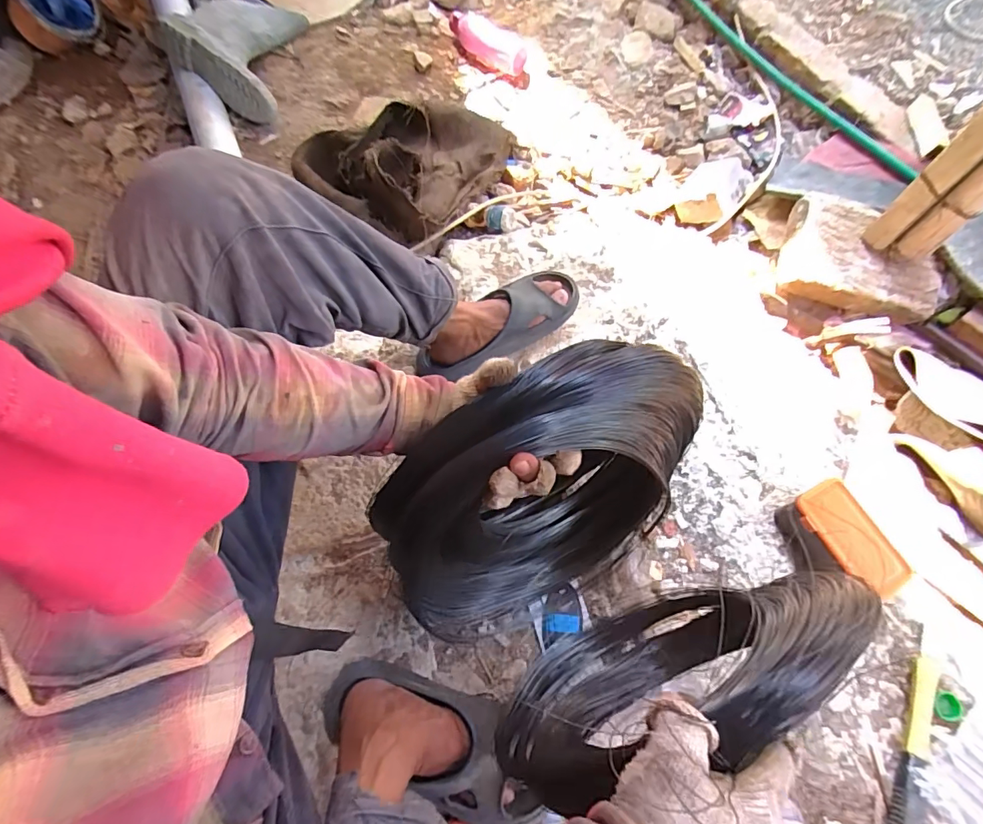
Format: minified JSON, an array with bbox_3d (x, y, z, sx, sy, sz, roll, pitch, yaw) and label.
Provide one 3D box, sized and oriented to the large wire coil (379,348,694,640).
[{"bbox_3d":[0.056,0.085,0.515,0.334,0.341,0.120,-22,47,-8],"label":"large wire coil"}]

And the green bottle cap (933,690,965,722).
[{"bbox_3d":[0.558,0.359,0.584,0.027,0.010,0.031,24,69,10],"label":"green bottle cap"}]

